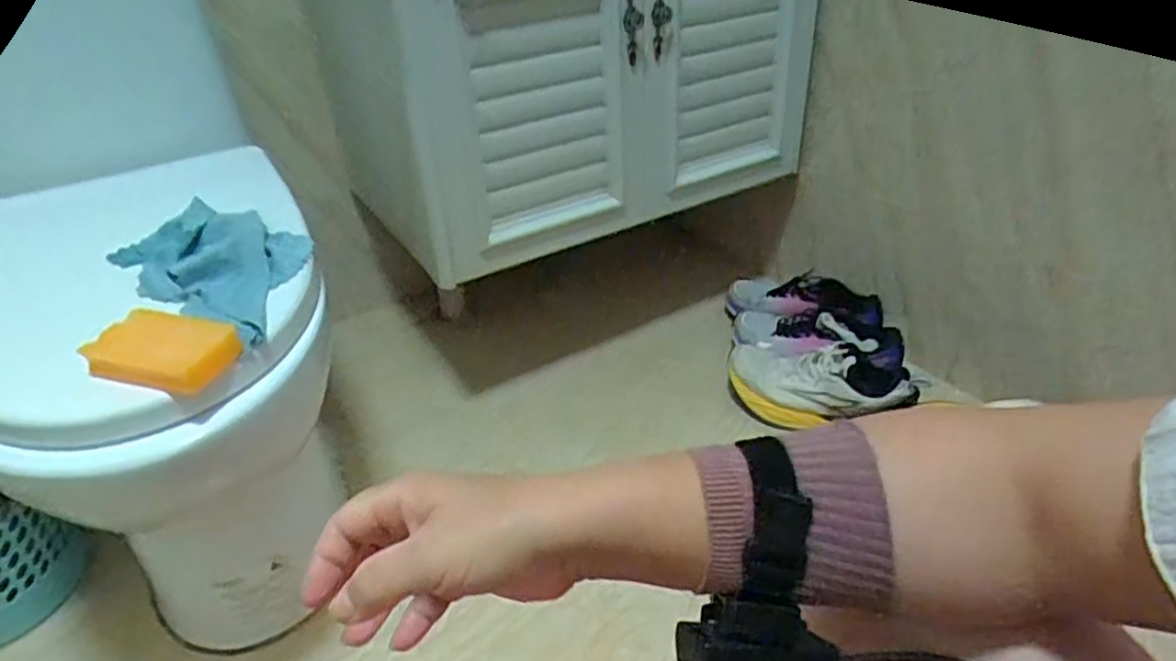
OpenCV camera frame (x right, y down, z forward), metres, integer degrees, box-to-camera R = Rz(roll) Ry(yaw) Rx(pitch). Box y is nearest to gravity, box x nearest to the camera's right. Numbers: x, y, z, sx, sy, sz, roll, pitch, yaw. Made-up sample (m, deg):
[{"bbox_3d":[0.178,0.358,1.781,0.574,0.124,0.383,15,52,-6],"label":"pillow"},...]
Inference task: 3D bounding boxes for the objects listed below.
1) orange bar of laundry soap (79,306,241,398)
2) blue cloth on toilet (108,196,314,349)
[{"bbox_3d":[-0.347,0.016,0.567,0.106,0.031,0.064,6,36,13],"label":"orange bar of laundry soap"},{"bbox_3d":[-0.348,-0.070,0.682,0.237,0.034,0.148,19,40,29],"label":"blue cloth on toilet"}]

